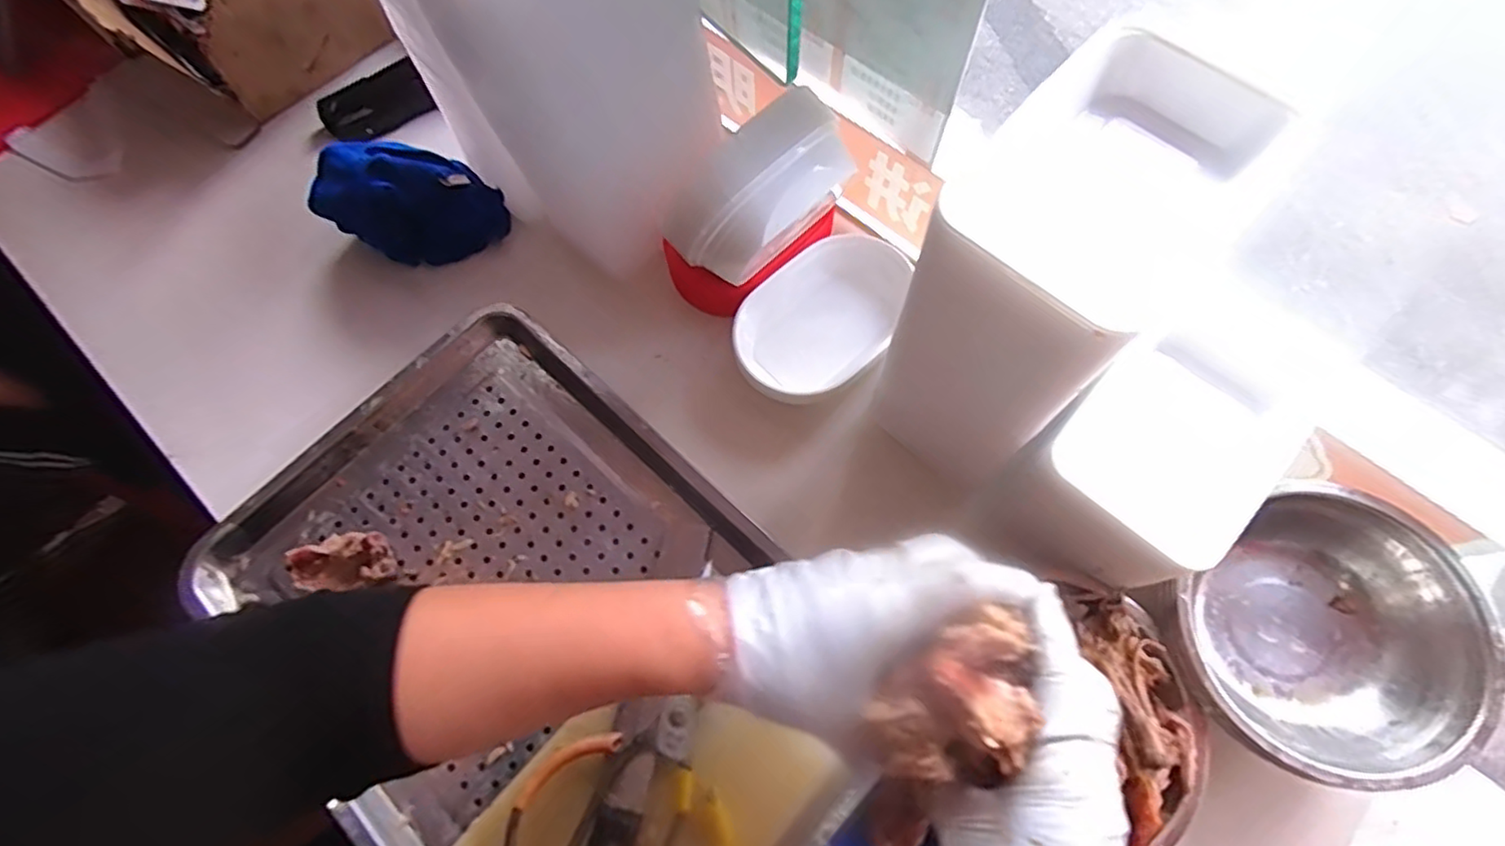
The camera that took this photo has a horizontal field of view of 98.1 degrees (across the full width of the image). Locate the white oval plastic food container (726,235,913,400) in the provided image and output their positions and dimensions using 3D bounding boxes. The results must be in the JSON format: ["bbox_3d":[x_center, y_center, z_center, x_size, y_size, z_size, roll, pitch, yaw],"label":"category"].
[{"bbox_3d":[0.070,-0.094,0.601,0.176,0.059,0.113,-43,74,-12],"label":"white oval plastic food container"}]

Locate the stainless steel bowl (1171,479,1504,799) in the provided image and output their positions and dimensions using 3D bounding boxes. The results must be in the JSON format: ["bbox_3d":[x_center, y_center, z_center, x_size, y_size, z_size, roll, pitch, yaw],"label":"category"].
[{"bbox_3d":[0.398,0.152,0.459,0.181,0.074,0.167,-1,70,2],"label":"stainless steel bowl"}]

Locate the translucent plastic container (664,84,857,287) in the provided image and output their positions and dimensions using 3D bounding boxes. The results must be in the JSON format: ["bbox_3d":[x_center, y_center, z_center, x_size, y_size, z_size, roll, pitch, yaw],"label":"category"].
[{"bbox_3d":[0.008,-0.186,0.544,0.080,0.112,0.153,42,77,15],"label":"translucent plastic container"}]

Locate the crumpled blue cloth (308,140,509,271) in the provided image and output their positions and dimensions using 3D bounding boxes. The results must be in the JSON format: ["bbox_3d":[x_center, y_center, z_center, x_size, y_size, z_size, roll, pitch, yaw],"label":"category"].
[{"bbox_3d":[-0.336,-0.219,0.635,0.163,0.118,0.078,-18,70,-4],"label":"crumpled blue cloth"}]

